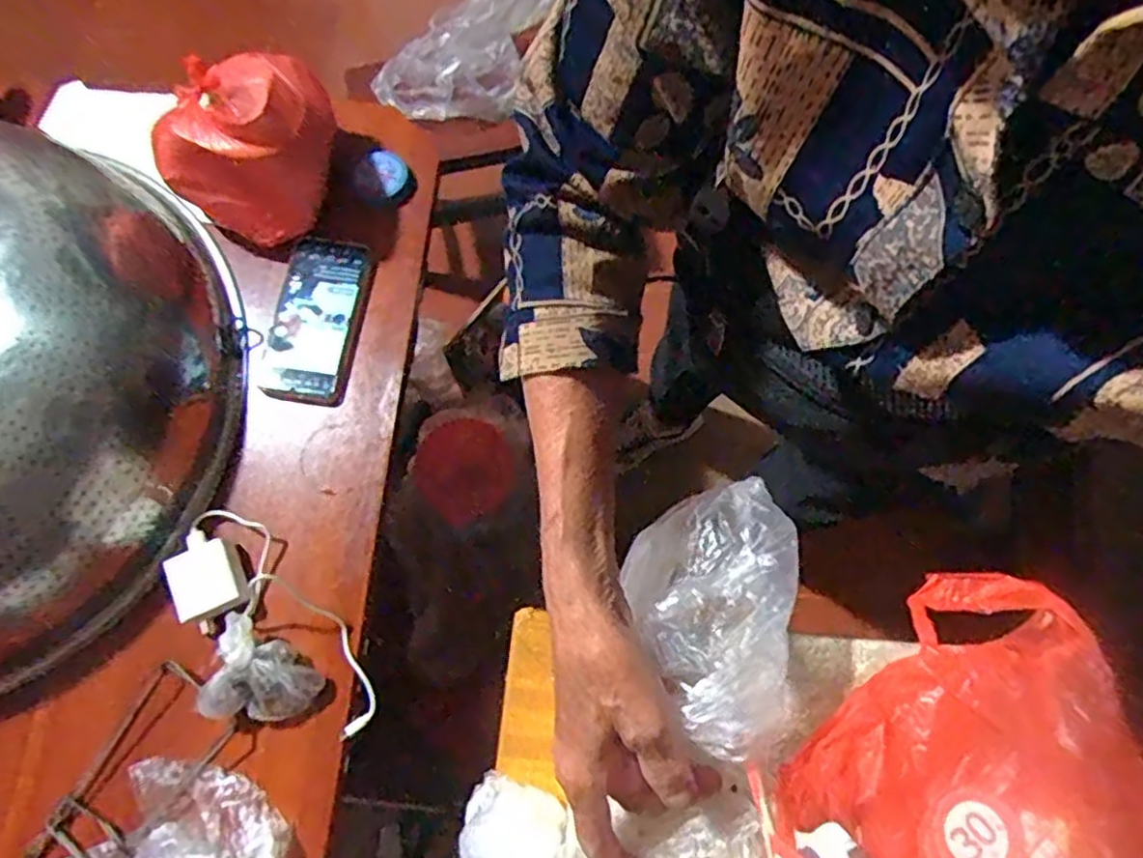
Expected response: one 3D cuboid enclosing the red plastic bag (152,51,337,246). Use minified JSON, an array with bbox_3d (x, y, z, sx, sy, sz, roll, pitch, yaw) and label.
[{"bbox_3d":[-0.292,-0.258,0.678,0.166,0.137,0.104,-34,76,-10],"label":"red plastic bag"}]

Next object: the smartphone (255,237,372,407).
[{"bbox_3d":[-0.254,-0.112,0.708,0.090,0.017,0.176,7,73,2],"label":"smartphone"}]

